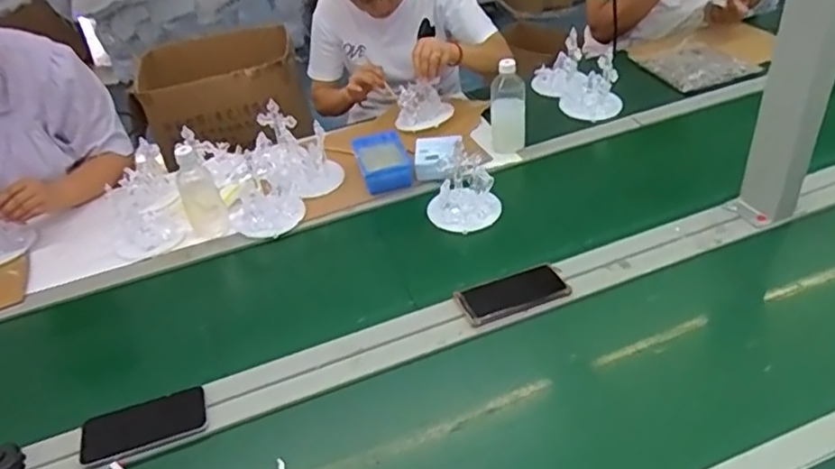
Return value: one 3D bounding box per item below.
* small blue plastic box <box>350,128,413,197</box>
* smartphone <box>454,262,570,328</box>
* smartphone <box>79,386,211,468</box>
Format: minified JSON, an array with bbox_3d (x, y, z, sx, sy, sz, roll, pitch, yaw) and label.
[{"bbox_3d":[-0.072,-0.143,1.246,0.101,0.056,0.146,-14,39,-10],"label":"small blue plastic box"},{"bbox_3d":[0.145,0.091,0.960,0.169,0.017,0.067,-16,39,-13],"label":"smartphone"},{"bbox_3d":[-0.356,0.248,0.827,0.158,0.012,0.072,-16,44,-15],"label":"smartphone"}]

